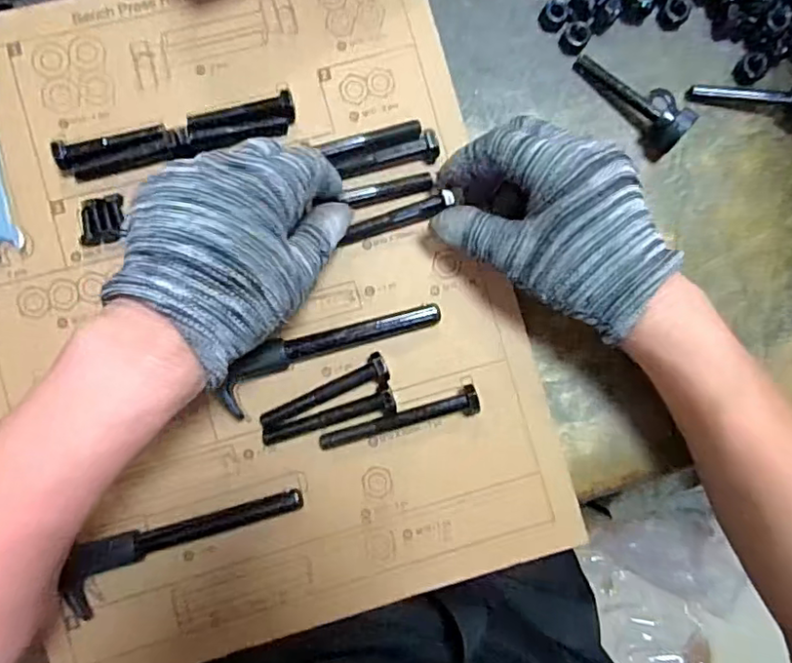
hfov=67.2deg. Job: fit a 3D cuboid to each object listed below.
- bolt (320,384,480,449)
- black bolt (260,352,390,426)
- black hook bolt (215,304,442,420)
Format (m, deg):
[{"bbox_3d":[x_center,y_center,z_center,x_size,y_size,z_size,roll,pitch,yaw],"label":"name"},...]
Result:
[{"bbox_3d":[0.002,0.049,0.334,0.090,0.013,0.014,-15,88,-4],"label":"bolt"},{"bbox_3d":[-0.040,0.035,0.333,0.075,0.013,0.017,-25,89,-5],"label":"black bolt"},{"bbox_3d":[-0.036,0.011,0.335,0.128,0.012,0.030,-20,88,-4],"label":"black hook bolt"}]

